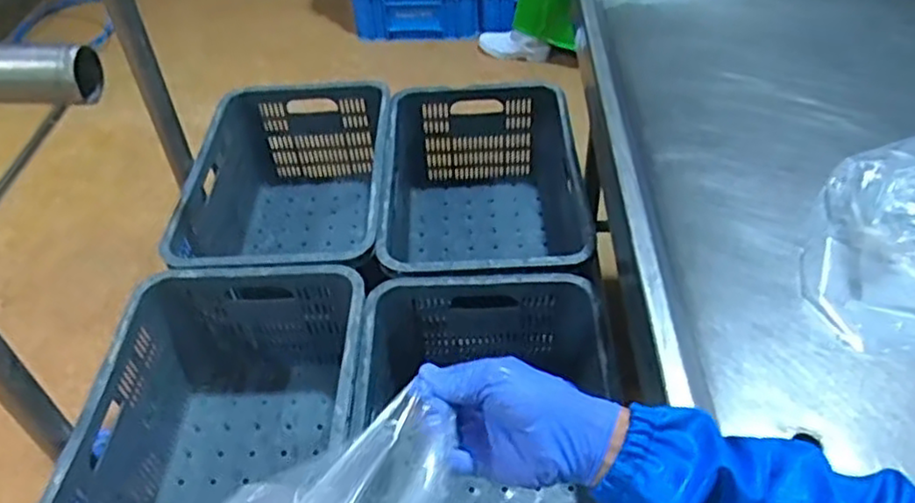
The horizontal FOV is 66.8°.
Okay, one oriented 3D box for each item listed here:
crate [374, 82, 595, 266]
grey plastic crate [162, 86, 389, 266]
[{"bbox_3d":[0.044,-0.071,1.375,0.372,0.272,0.529,-1,45,3],"label":"crate"},{"bbox_3d":[-0.319,-0.081,1.366,0.363,0.264,0.524,-2,45,2],"label":"grey plastic crate"}]

